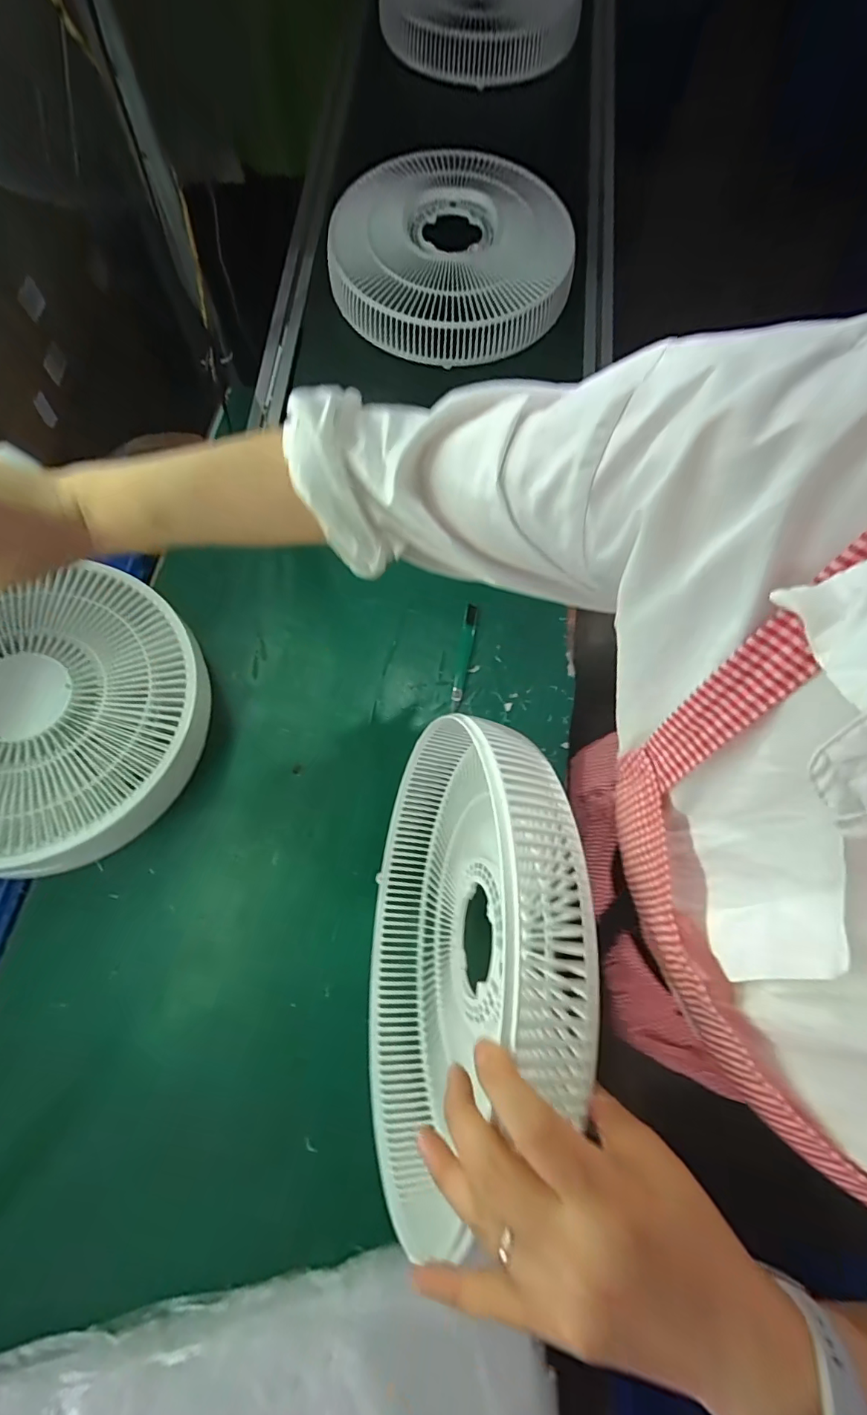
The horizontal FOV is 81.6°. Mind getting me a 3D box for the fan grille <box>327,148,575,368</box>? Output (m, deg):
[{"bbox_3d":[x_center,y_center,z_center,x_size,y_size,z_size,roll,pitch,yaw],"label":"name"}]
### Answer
[{"bbox_3d":[0.041,-0.677,0.749,0.330,0.085,0.350,1,70,-3],"label":"fan grille"}]

